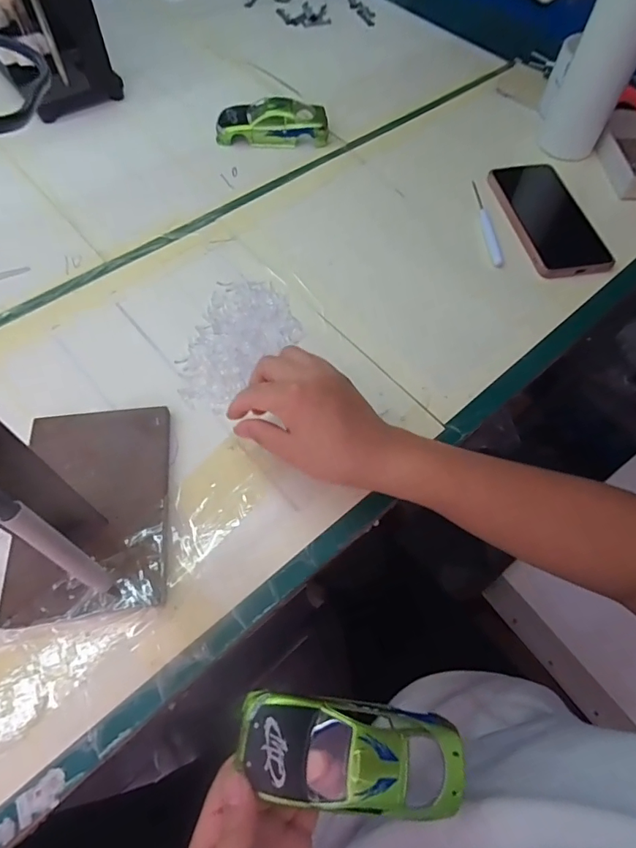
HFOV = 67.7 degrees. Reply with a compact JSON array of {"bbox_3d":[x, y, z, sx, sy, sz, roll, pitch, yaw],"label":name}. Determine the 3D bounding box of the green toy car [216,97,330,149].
[{"bbox_3d":[-0.053,-0.351,0.553,0.128,0.034,0.043,-1,61,-2],"label":"green toy car"}]

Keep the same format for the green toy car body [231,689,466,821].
[{"bbox_3d":[0.020,0.185,0.265,0.128,0.023,0.049,11,61,-2],"label":"green toy car body"}]

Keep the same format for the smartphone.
[{"bbox_3d":[0.247,-0.227,0.511,0.086,0.007,0.180,-9,62,-6],"label":"smartphone"}]

